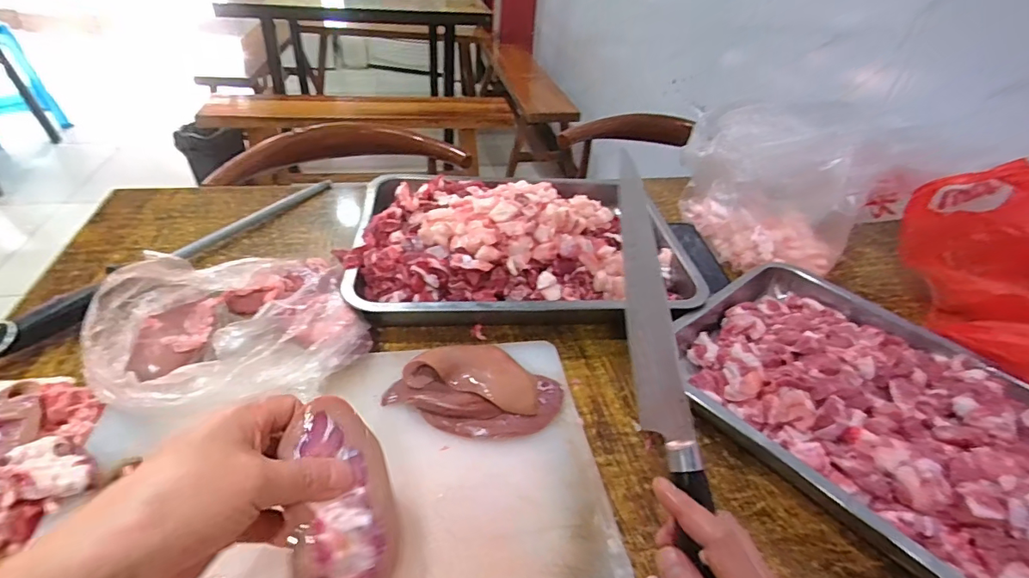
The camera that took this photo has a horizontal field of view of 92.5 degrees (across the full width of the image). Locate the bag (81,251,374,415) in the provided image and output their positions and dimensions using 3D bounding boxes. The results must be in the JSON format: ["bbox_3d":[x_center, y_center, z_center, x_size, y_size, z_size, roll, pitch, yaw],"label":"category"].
[{"bbox_3d":[-0.243,0.027,0.438,0.196,0.088,0.185,-17,44,-26],"label":"bag"}]

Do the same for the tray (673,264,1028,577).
[{"bbox_3d":[0.347,0.115,0.440,0.280,0.060,0.379,-26,49,-33],"label":"tray"}]

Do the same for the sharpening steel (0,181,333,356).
[{"bbox_3d":[-0.375,-0.052,0.581,0.036,0.024,0.427,4,31,26],"label":"sharpening steel"}]

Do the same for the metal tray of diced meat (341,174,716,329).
[{"bbox_3d":[0.010,-0.055,0.577,0.388,0.096,0.230,3,39,-3],"label":"metal tray of diced meat"}]

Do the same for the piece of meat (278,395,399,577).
[{"bbox_3d":[-0.098,0.128,0.282,0.054,0.028,0.128,-6,76,-14],"label":"piece of meat"}]

